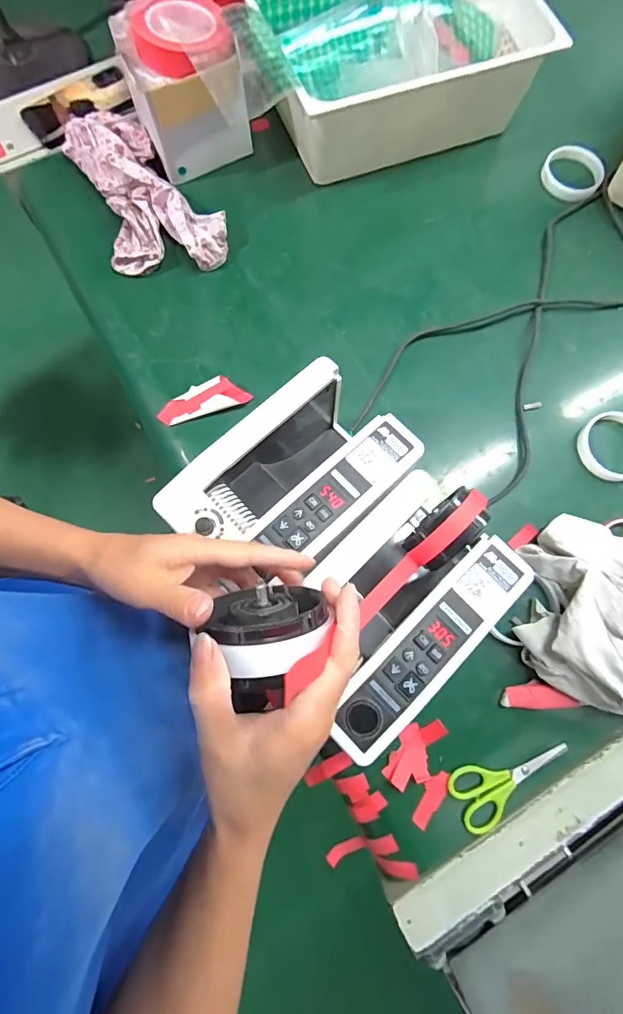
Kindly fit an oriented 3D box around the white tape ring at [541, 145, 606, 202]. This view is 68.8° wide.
[{"bbox_3d":[0.378,-0.484,0.659,0.084,0.017,0.085,0,75,-1],"label":"white tape ring"}]

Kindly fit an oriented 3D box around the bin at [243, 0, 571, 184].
[{"bbox_3d":[0.101,-0.633,0.632,0.386,0.124,0.285,-19,76,-6],"label":"bin"}]

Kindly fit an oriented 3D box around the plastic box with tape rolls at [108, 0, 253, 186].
[{"bbox_3d":[-0.166,-0.546,0.598,0.136,0.135,0.123,-22,76,-6],"label":"plastic box with tape rolls"}]

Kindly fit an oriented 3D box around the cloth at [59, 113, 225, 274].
[{"bbox_3d":[-0.226,-0.429,0.610,0.152,0.054,0.277,-24,77,-7],"label":"cloth"}]

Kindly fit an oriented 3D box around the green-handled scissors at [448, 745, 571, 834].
[{"bbox_3d":[0.205,0.282,0.462,0.126,0.005,0.057,-15,76,-5],"label":"green-handled scissors"}]

